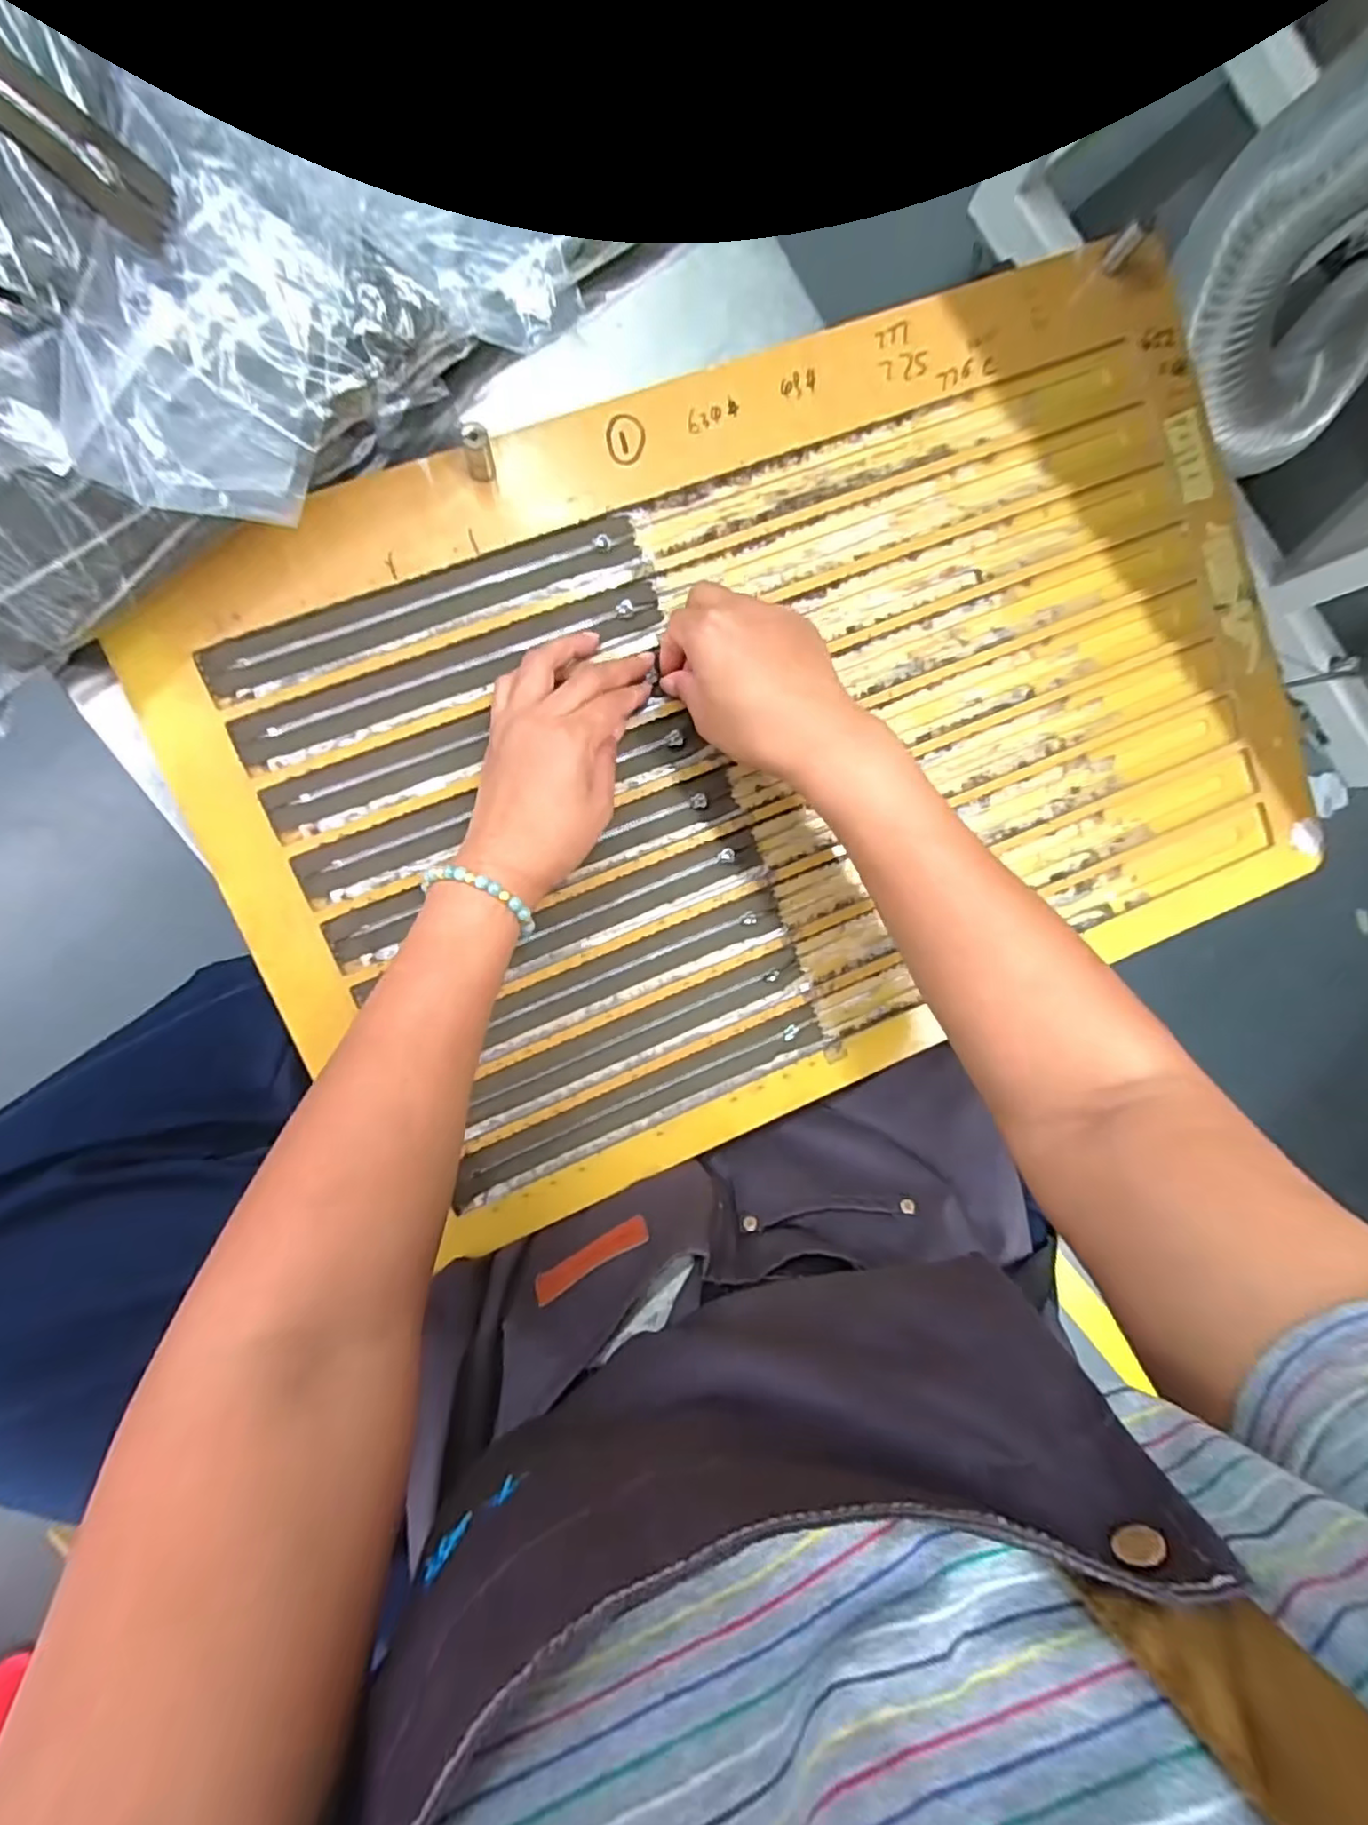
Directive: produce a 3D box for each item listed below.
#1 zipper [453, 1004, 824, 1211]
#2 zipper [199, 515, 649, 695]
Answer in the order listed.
[{"bbox_3d":[-0.026,0.121,0.414,0.249,0.005,0.026,-23,96,-7],"label":"zipper"},{"bbox_3d":[-0.150,-0.184,0.381,0.257,0.008,0.027,-23,99,-6],"label":"zipper"}]

